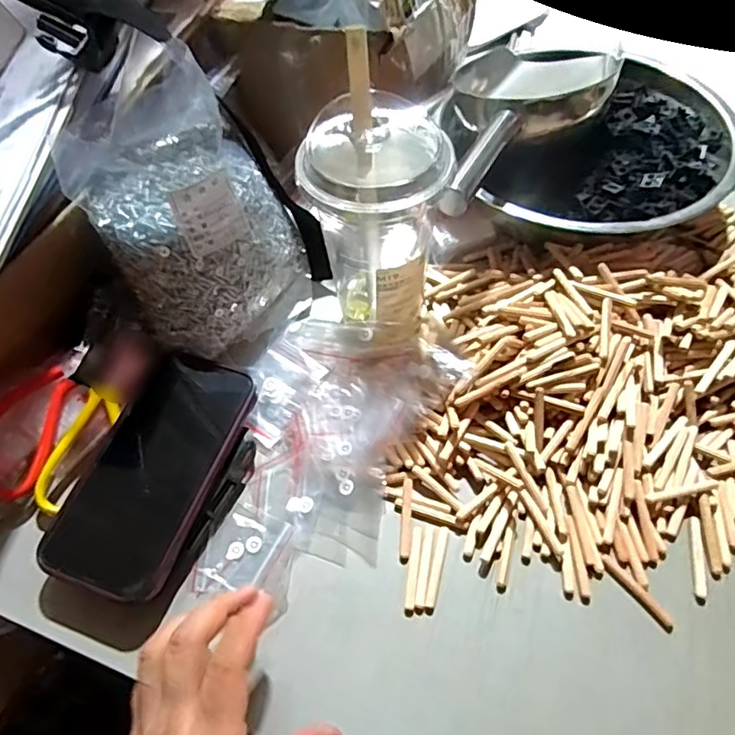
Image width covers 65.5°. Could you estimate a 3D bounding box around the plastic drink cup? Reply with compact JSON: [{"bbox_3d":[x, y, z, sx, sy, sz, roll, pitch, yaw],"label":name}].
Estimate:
[{"bbox_3d":[0.008,-0.092,0.378,0.082,0.182,0.087,-2,58,3],"label":"plastic drink cup"}]

